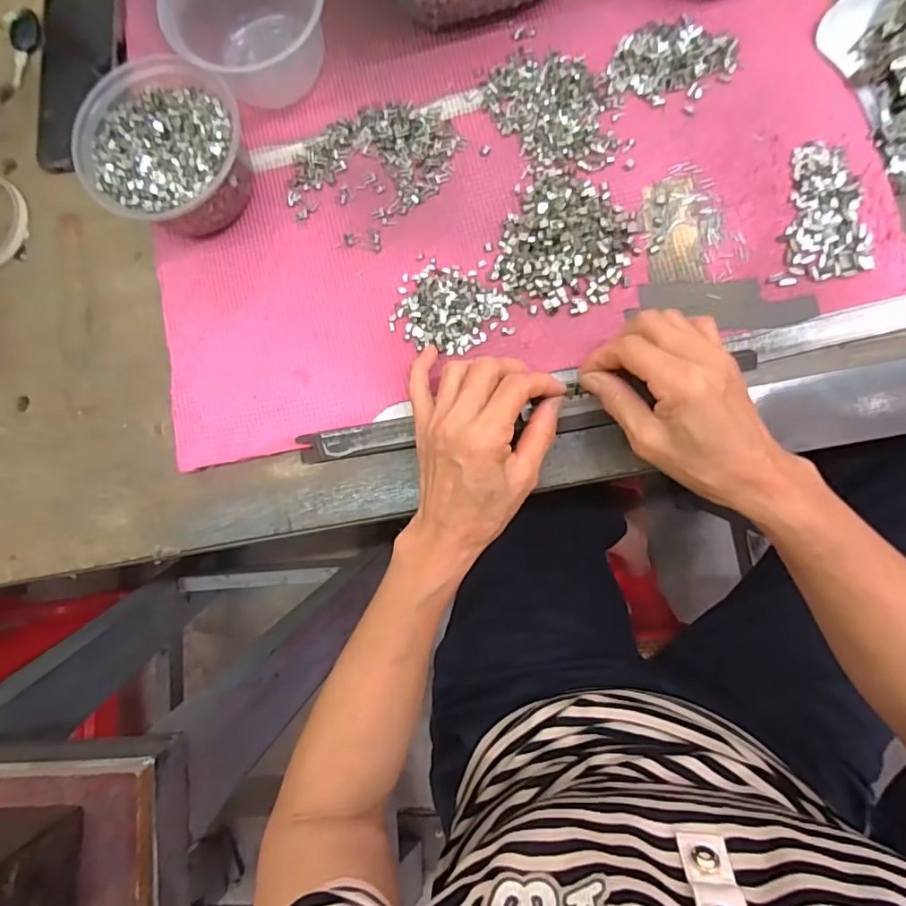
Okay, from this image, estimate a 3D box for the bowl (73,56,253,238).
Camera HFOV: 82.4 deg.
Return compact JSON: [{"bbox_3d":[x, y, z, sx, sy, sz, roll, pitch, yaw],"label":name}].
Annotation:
[{"bbox_3d":[-0.201,-0.218,0.377,0.108,0.060,0.111,0,87,6],"label":"bowl"}]

